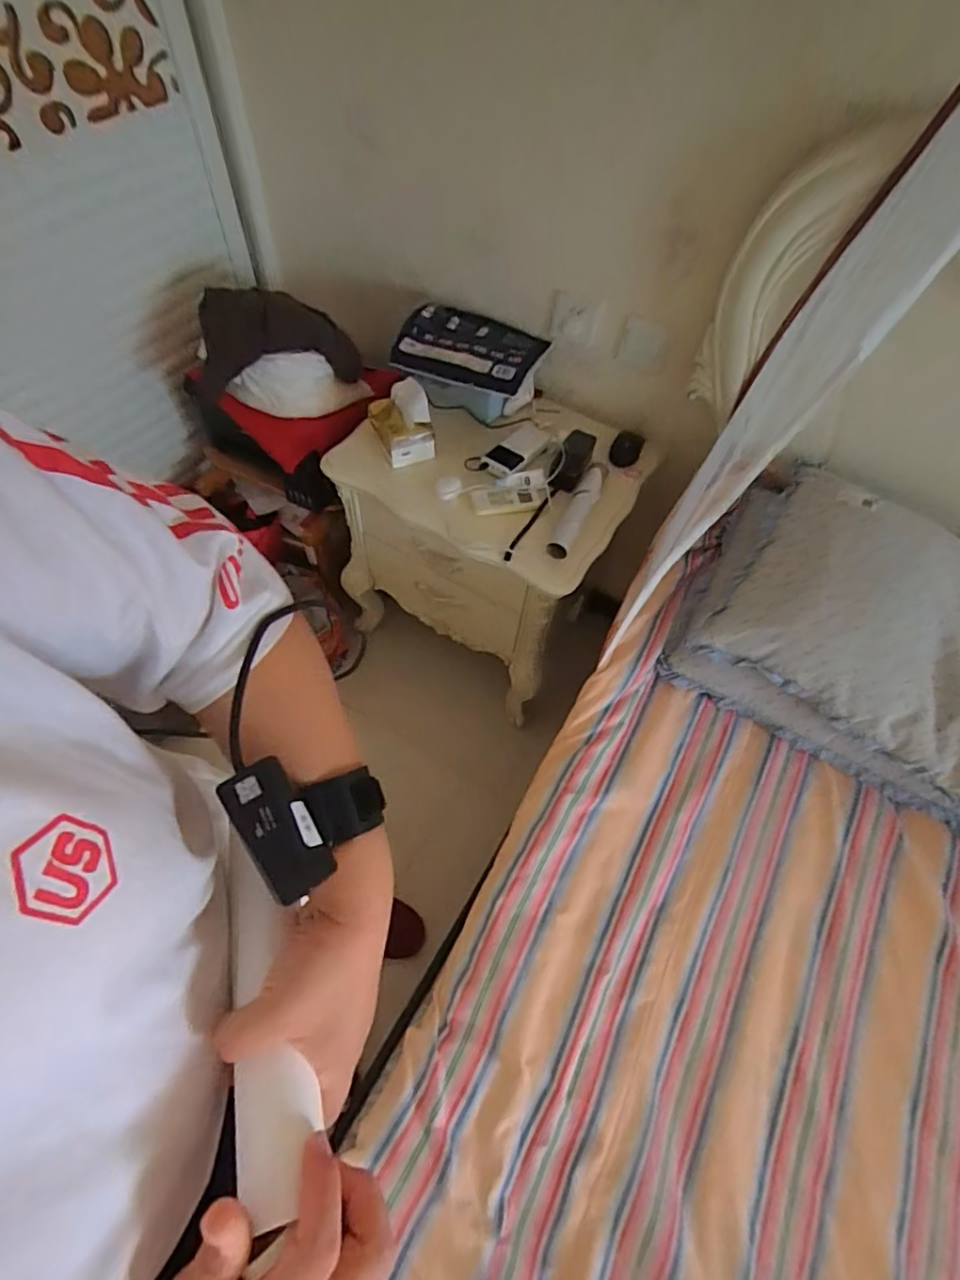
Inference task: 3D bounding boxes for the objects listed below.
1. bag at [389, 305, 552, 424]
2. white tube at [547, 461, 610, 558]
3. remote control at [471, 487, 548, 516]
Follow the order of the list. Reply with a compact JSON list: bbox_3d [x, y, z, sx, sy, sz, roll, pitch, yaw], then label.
[{"bbox_3d":[-0.025,-0.575,1.207,0.289,0.141,0.198,20,59,8],"label":"bag"},{"bbox_3d":[0.186,-0.251,1.093,0.048,0.039,0.245,24,59,11],"label":"white tube"},{"bbox_3d":[0.059,-0.266,1.097,0.143,0.017,0.050,-8,59,-9],"label":"remote control"}]

